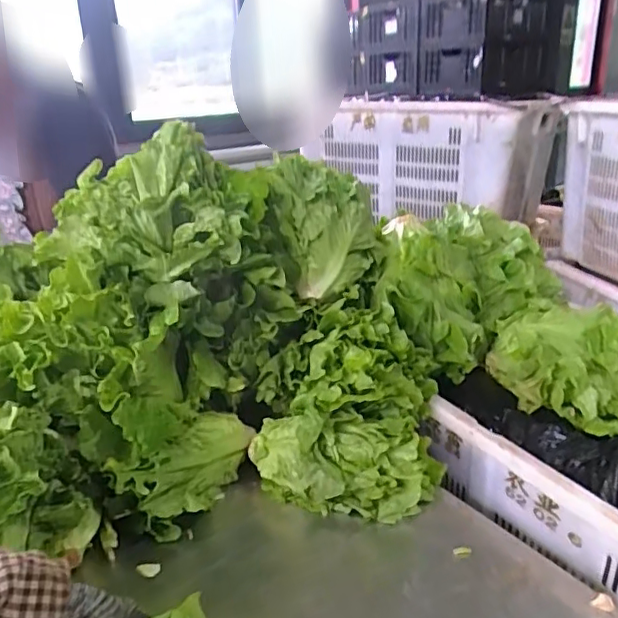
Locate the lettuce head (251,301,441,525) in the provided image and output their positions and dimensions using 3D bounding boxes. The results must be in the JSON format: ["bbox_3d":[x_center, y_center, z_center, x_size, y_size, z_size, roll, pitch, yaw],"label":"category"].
[{"bbox_3d":[0.036,0.124,0.714,0.226,0.187,0.188,3,22,13],"label":"lettuce head"}]

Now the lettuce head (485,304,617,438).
[{"bbox_3d":[0.367,0.078,0.801,0.214,0.102,0.206,9,24,27],"label":"lettuce head"}]

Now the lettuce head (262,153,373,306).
[{"bbox_3d":[0.019,-0.115,0.814,0.148,0.166,0.150,-1,22,4],"label":"lettuce head"}]

